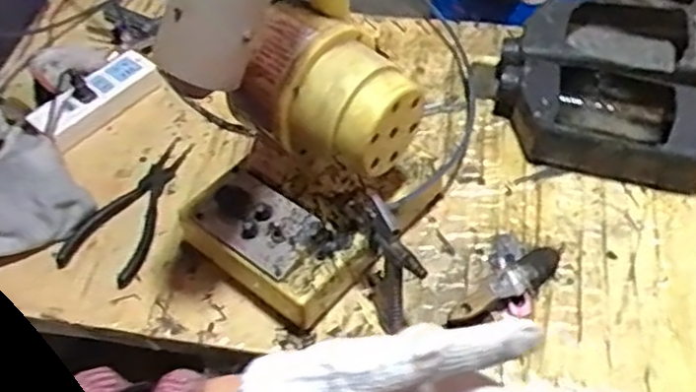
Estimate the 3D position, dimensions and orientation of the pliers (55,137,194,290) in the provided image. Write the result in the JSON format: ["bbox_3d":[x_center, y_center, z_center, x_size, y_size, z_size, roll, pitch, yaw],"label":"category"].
[{"bbox_3d":[-0.215,0.010,0.758,0.085,0.016,0.184,21,57,18],"label":"pliers"}]

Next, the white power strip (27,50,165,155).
[{"bbox_3d":[-0.291,-0.112,0.841,0.061,0.032,0.148,32,61,24],"label":"white power strip"}]

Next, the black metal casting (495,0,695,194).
[{"bbox_3d":[0.281,-0.128,0.801,0.214,0.068,0.227,10,54,11],"label":"black metal casting"}]

